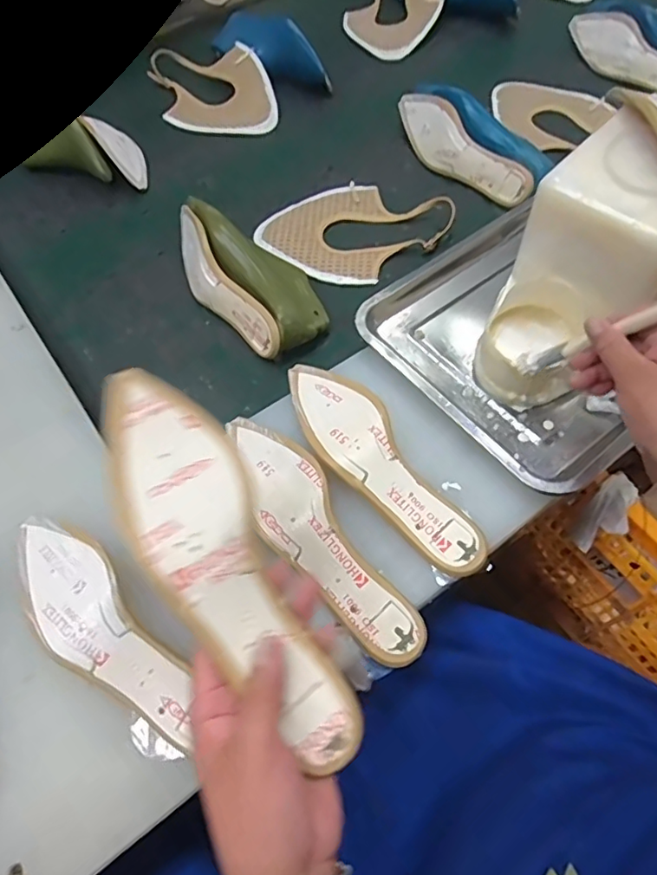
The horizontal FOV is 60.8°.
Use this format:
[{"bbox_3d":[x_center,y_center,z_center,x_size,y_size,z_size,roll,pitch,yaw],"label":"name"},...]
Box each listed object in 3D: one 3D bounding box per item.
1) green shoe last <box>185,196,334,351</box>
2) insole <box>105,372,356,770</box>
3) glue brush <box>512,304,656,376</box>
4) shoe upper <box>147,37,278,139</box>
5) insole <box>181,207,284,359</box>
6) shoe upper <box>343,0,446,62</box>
[{"bbox_3d":[-0.086,-0.216,0.687,0.091,0.067,0.261,-32,64,-14],"label":"green shoe last"},{"bbox_3d":[-0.065,0.067,0.328,0.074,0.036,0.259,-30,78,-14],"label":"insole"},{"bbox_3d":[0.215,-0.081,0.453,0.021,0.145,0.026,37,64,-17],"label":"glue brush"},{"bbox_3d":[-0.196,-0.592,0.936,0.174,0.045,0.261,-18,61,-7],"label":"shoe upper"},{"bbox_3d":[-0.136,-0.189,0.679,0.047,0.058,0.251,-30,64,-13],"label":"insole"},{"bbox_3d":[0.121,-0.809,1.058,0.174,0.041,0.246,27,65,17],"label":"shoe upper"}]

